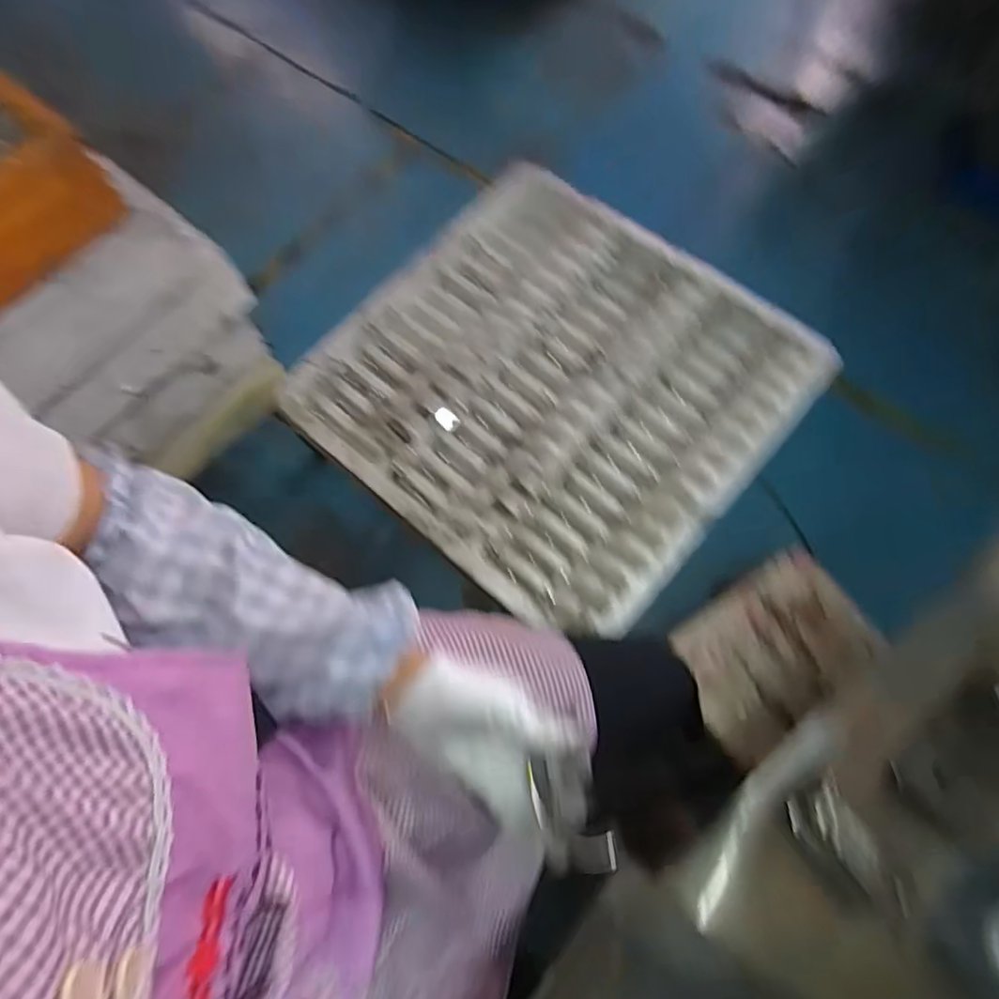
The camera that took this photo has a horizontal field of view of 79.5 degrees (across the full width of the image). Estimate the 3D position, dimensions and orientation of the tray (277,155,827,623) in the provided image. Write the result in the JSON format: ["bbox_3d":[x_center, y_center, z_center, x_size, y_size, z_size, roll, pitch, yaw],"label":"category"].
[{"bbox_3d":[0.069,-0.164,0.815,0.566,0.066,0.559,40,75,16],"label":"tray"}]

